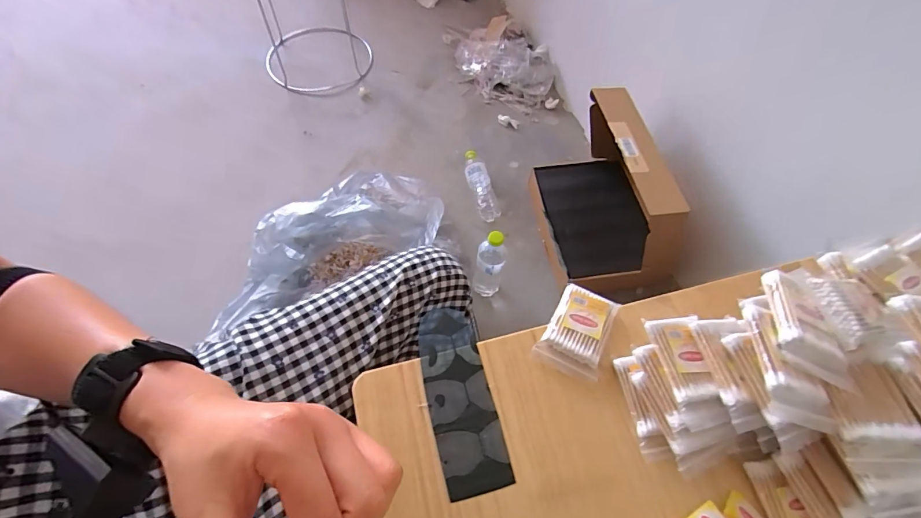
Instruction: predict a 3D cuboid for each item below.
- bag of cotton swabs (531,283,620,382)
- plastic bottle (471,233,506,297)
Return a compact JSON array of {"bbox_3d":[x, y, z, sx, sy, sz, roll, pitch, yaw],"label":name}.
[{"bbox_3d":[0.122,0.072,0.426,0.060,0.014,0.086,27,63,12],"label":"bag of cotton swabs"},{"bbox_3d":[0.067,0.004,0.921,0.063,0.210,0.073,11,61,3],"label":"plastic bottle"}]

